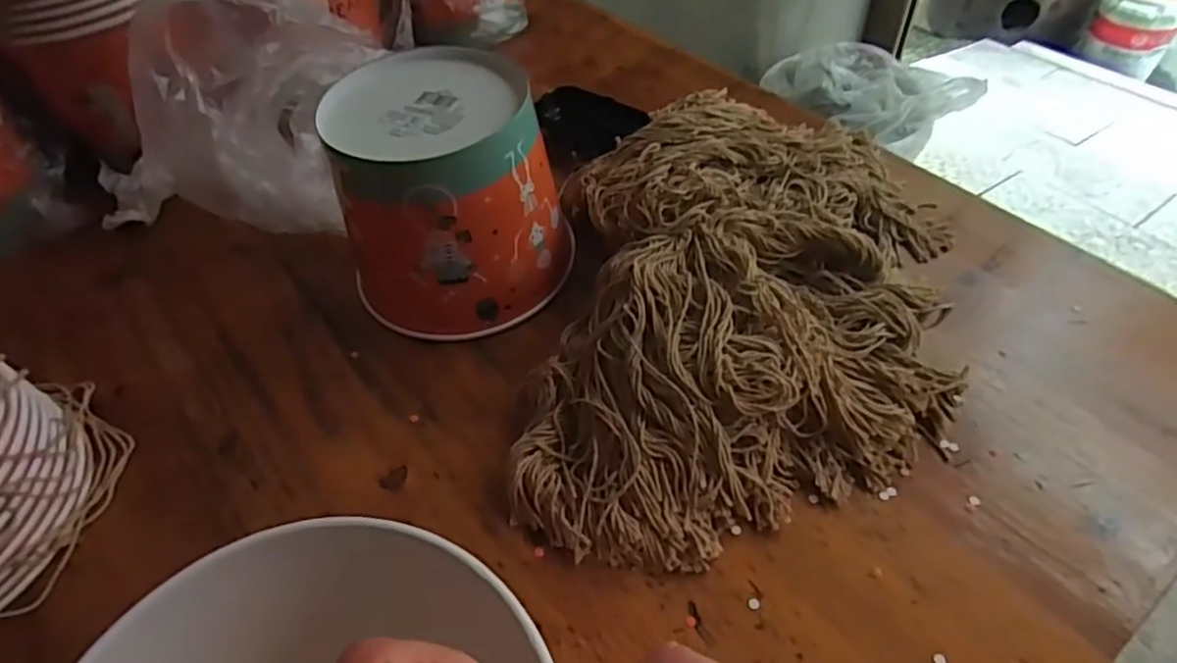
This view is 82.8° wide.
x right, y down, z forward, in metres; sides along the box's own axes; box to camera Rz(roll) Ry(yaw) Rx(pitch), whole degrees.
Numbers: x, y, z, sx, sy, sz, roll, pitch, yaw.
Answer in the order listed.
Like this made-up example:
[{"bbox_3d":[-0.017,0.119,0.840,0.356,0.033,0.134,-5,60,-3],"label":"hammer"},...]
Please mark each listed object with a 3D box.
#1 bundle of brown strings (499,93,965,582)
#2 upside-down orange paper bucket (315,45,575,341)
[{"bbox_3d":[0.100,-0.026,0.419,0.255,0.073,0.333,6,53,8],"label":"bundle of brown strings"},{"bbox_3d":[-0.089,-0.090,0.442,0.137,0.140,0.127,-2,52,2],"label":"upside-down orange paper bucket"}]

